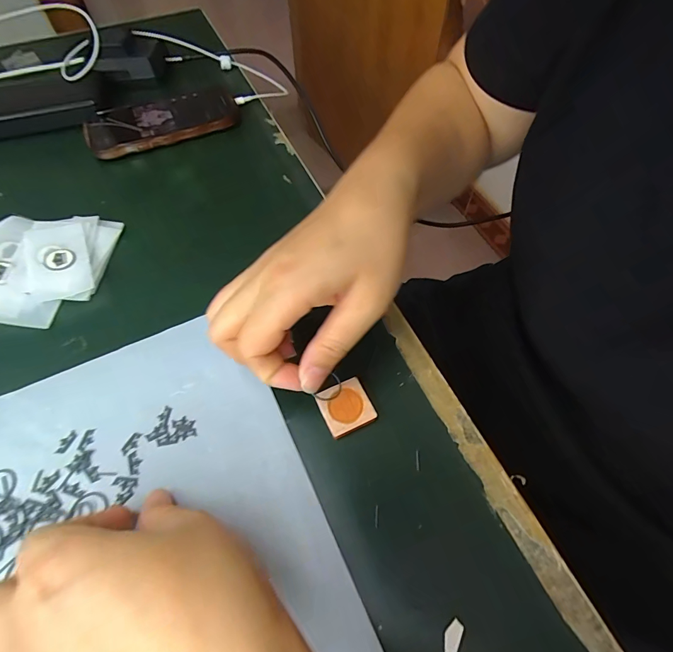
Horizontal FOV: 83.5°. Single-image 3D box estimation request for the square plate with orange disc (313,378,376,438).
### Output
[{"bbox_3d":[0.006,0.048,0.229,0.030,0.004,0.031,-22,60,-12],"label":"square plate with orange disc"}]

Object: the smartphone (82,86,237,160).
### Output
[{"bbox_3d":[-0.182,-0.220,0.400,0.152,0.017,0.082,-23,60,-12],"label":"smartphone"}]

